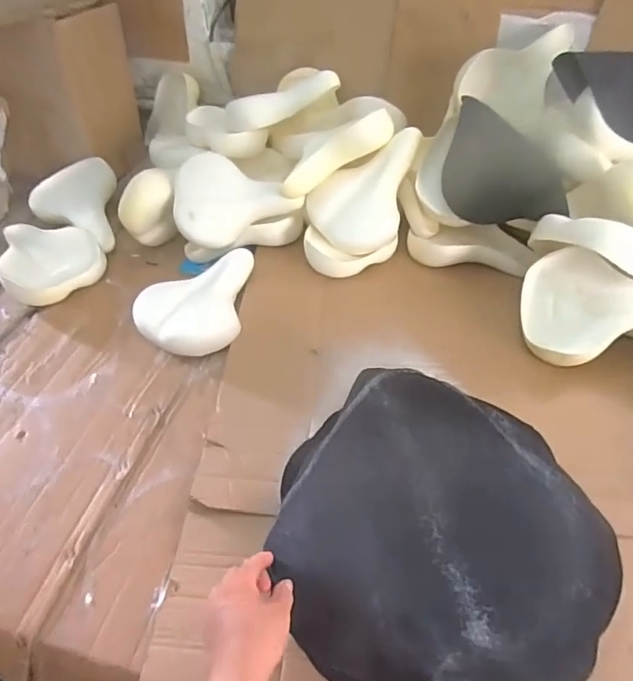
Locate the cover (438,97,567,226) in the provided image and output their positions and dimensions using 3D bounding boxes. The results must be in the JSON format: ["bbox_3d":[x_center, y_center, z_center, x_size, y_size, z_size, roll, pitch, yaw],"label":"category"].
[{"bbox_3d":[0.310,-0.279,0.854,0.222,0.169,0.059,29,53,26],"label":"cover"}]

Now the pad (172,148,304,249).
[{"bbox_3d":[-0.161,-0.257,0.994,0.235,0.172,0.065,18,11,-18],"label":"pad"}]

